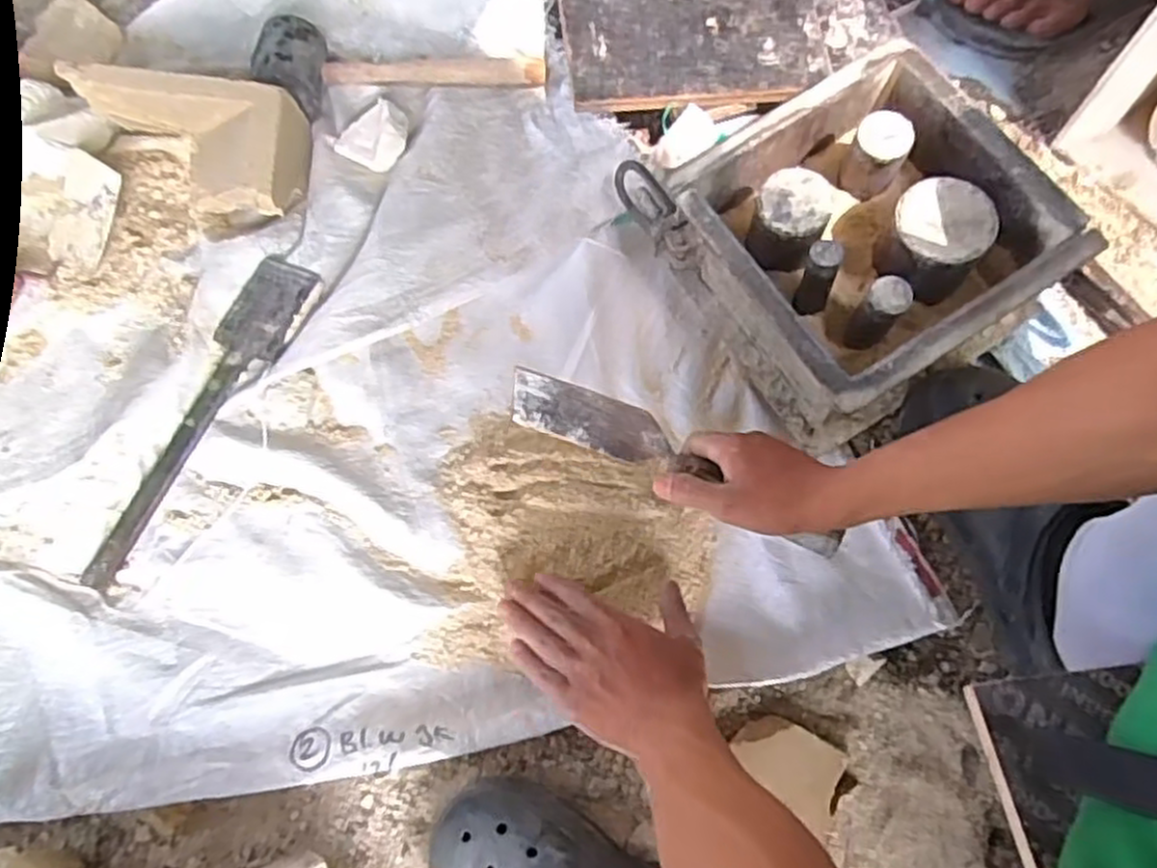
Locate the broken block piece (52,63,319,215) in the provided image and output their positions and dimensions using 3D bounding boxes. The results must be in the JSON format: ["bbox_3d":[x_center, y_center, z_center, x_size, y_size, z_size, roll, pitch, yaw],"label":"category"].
[{"bbox_3d":[-0.358,-0.272,0.710,0.199,0.100,0.099,10,72,3],"label":"broken block piece"}]

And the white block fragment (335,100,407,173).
[{"bbox_3d":[-0.197,-0.294,0.751,0.062,0.025,0.065,34,75,11],"label":"white block fragment"}]

